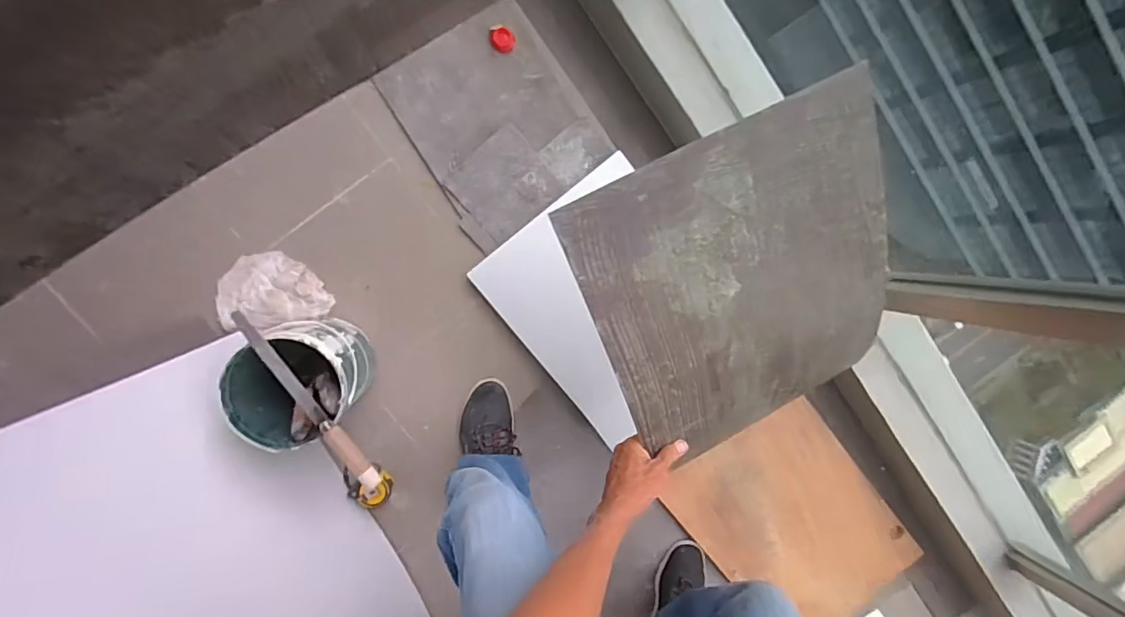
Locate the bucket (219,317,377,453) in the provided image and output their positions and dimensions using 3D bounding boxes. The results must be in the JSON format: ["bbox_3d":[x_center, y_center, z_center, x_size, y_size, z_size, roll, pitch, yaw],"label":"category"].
[{"bbox_3d":[-0.398,0.106,0.812,0.161,0.200,0.155,0,93,-8],"label":"bucket"}]

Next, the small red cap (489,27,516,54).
[{"bbox_3d":[-0.102,-0.458,0.885,0.043,0.008,0.039,-8,94,-8],"label":"small red cap"}]

